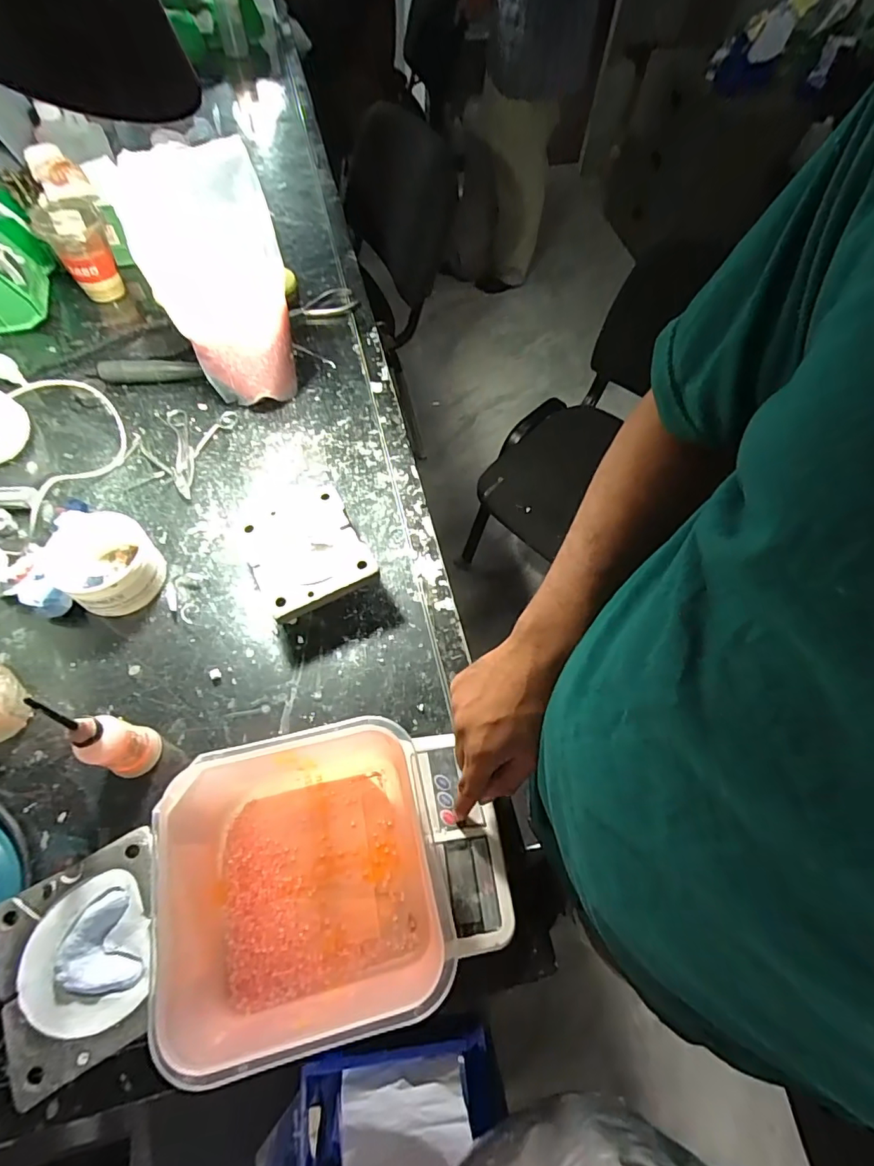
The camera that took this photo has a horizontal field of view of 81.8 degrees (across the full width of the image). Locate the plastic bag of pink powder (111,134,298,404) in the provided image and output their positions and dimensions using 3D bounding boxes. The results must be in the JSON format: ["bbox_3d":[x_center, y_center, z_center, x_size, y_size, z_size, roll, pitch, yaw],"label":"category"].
[{"bbox_3d":[-0.244,-0.328,0.582,0.140,0.277,0.080,-17,63,-11],"label":"plastic bag of pink powder"}]

